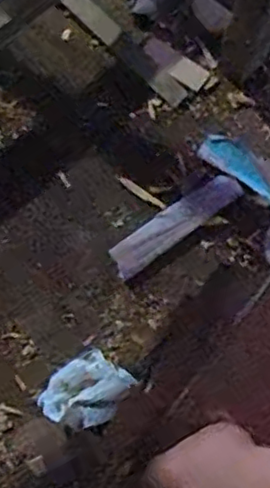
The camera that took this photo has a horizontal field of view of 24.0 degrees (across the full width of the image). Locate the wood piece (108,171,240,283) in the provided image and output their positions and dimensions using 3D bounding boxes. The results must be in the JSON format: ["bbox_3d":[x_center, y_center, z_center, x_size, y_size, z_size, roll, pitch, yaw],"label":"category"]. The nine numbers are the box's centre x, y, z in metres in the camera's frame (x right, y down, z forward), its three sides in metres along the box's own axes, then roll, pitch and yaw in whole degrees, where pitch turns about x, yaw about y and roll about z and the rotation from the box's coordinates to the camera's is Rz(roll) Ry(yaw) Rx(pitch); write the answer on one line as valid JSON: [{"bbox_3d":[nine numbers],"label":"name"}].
[{"bbox_3d":[0.063,-0.034,0.978,0.230,0.015,0.054,-36,80,-12],"label":"wood piece"}]

